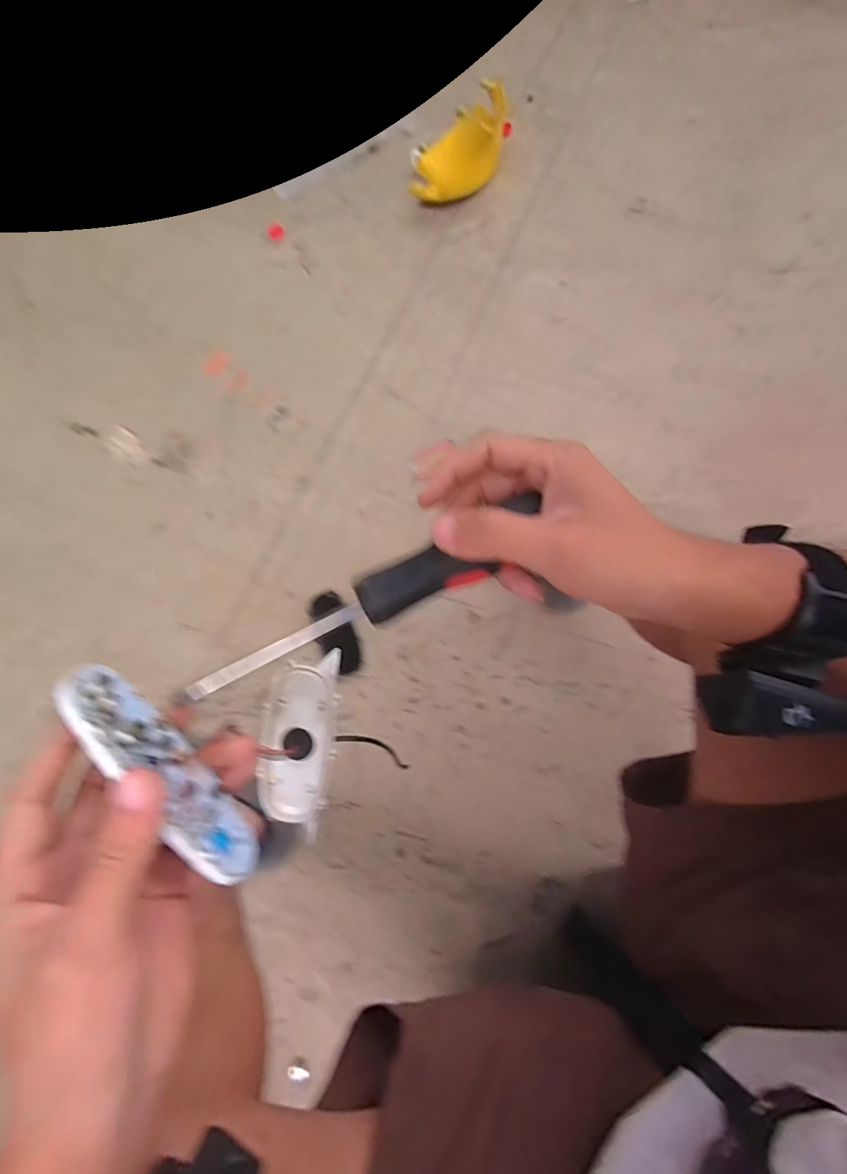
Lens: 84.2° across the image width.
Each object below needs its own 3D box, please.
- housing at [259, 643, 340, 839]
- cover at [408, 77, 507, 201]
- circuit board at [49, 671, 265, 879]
[{"bbox_3d":[-0.096,0.116,0.357,0.056,0.010,0.142,12,101,5],"label":"housing"},{"bbox_3d":[0.075,-0.881,0.949,0.096,0.130,0.216,41,77,13],"label":"cover"},{"bbox_3d":[-0.114,0.084,0.208,0.014,0.038,0.116,-36,103,-10],"label":"circuit board"}]

